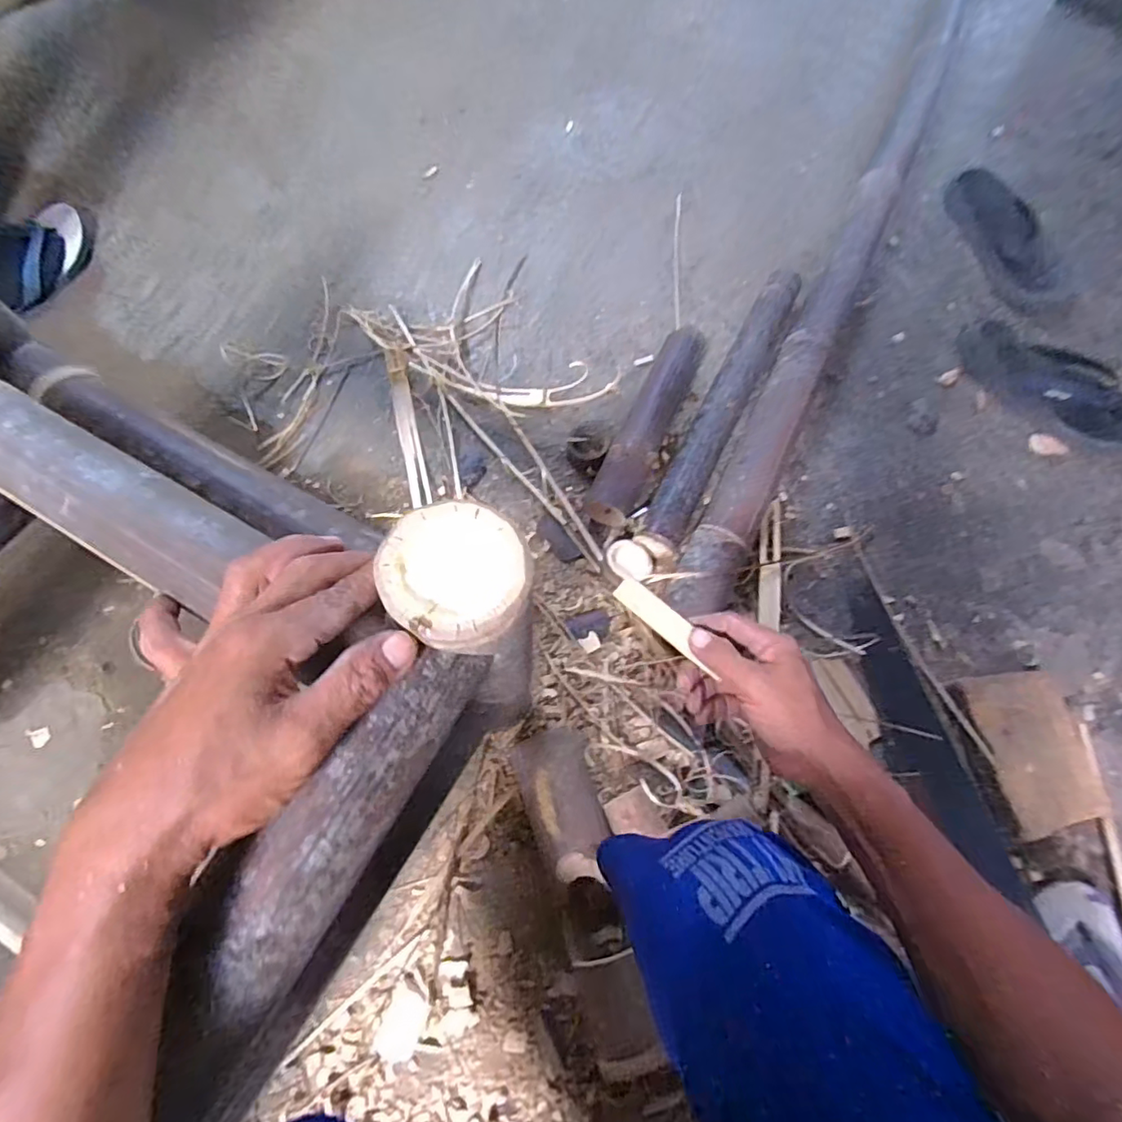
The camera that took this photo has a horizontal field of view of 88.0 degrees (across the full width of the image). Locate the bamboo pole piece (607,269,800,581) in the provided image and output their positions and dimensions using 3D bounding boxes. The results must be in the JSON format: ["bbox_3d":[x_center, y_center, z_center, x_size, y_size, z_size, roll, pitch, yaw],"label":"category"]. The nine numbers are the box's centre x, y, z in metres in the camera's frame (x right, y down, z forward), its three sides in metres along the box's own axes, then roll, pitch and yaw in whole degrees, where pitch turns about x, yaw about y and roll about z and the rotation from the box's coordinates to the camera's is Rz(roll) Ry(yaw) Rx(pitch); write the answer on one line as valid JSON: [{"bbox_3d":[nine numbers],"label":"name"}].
[{"bbox_3d":[0.219,-0.202,0.806,0.076,0.054,0.557,29,73,8],"label":"bamboo pole piece"}]

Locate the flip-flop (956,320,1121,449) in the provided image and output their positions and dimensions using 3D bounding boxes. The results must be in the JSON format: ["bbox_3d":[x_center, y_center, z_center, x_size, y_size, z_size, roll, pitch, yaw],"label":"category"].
[{"bbox_3d":[0.726,-0.253,0.855,0.296,0.055,0.134,39,75,11],"label":"flip-flop"}]

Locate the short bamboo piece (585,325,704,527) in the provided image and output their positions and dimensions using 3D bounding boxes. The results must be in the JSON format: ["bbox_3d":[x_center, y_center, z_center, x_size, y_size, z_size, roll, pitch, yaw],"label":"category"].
[{"bbox_3d":[0.124,-0.200,0.805,0.073,0.051,0.324,24,73,7],"label":"short bamboo piece"}]

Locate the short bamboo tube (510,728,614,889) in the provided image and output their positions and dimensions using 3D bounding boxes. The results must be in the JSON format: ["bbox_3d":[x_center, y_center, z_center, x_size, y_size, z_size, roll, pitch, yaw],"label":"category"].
[{"bbox_3d":[0.005,0.263,0.630,0.079,0.080,0.151,-15,72,-6],"label":"short bamboo tube"}]

